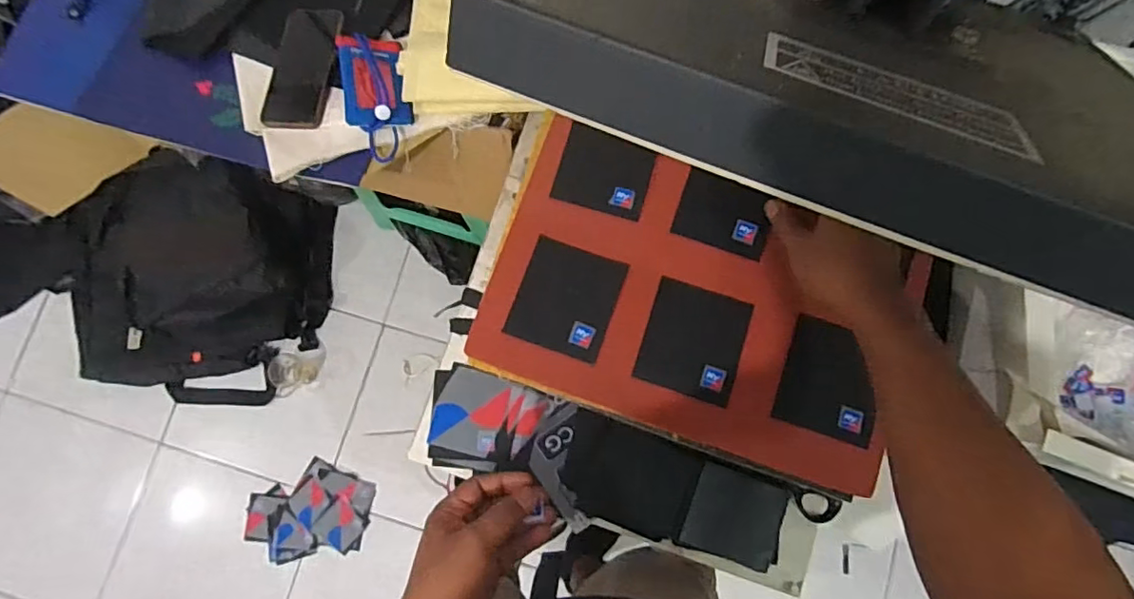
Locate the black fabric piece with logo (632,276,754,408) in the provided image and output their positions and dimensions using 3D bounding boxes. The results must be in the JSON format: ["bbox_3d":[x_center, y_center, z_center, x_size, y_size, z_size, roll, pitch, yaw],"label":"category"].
[{"bbox_3d":[0.117,0.038,0.525,0.088,0.004,0.097,18,82,5],"label":"black fabric piece with logo"}]

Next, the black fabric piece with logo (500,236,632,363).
[{"bbox_3d":[0.000,-0.001,0.531,0.089,0.004,0.097,20,79,2],"label":"black fabric piece with logo"}]

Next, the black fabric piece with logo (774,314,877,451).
[{"bbox_3d":[0.239,0.073,0.518,0.082,0.010,0.097,17,79,7],"label":"black fabric piece with logo"}]

